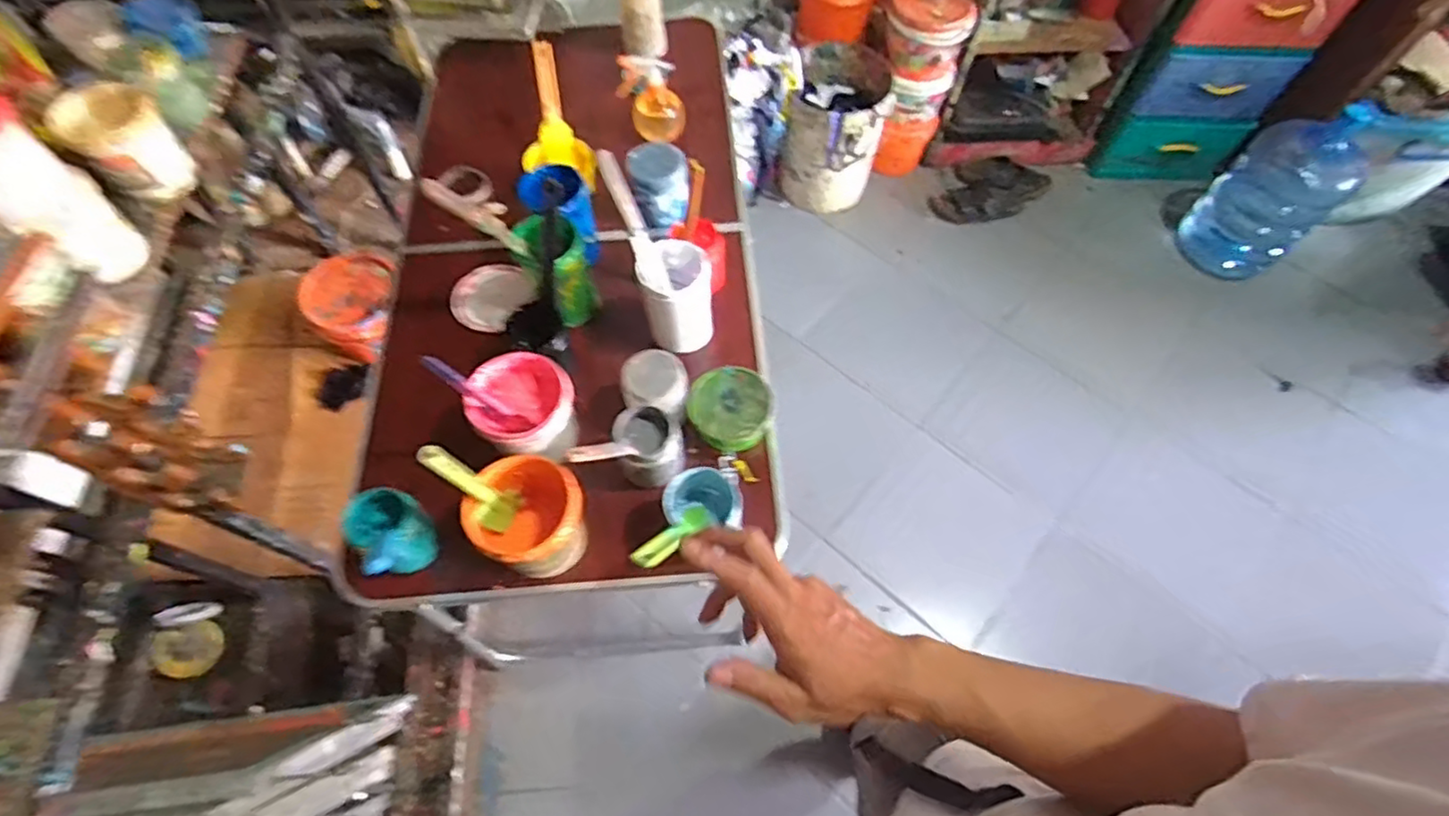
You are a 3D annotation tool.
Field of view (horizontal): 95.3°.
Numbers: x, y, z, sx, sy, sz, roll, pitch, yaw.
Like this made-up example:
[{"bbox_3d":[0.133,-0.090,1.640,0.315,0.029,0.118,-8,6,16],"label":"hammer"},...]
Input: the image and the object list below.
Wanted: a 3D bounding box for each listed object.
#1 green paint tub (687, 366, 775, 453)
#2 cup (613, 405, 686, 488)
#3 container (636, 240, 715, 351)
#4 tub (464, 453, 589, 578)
[{"bbox_3d":[0.009,0.004,0.938,0.121,0.058,0.114,12,63,5],"label":"green paint tub"},{"bbox_3d":[-0.099,0.051,0.888,0.084,0.077,0.084,0,63,-1],"label":"cup"},{"bbox_3d":[-0.073,-0.163,0.970,0.100,0.139,0.103,-9,63,-5],"label":"container"},{"bbox_3d":[-0.237,0.143,0.829,0.117,0.120,0.130,37,68,17],"label":"tub"}]

